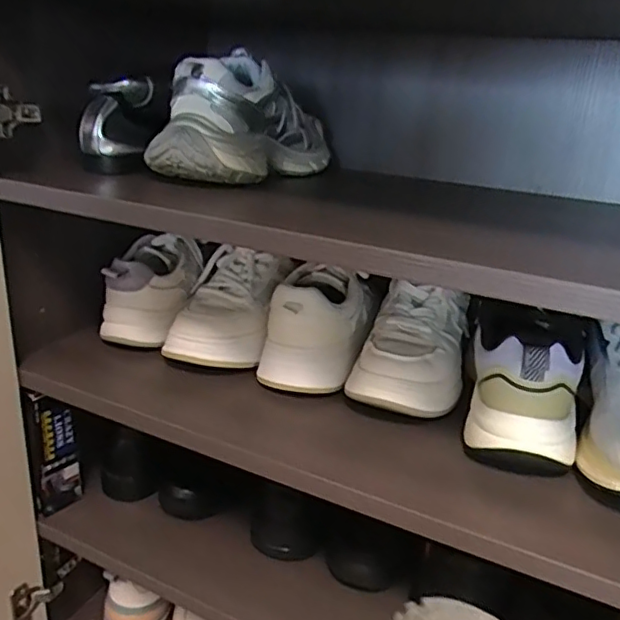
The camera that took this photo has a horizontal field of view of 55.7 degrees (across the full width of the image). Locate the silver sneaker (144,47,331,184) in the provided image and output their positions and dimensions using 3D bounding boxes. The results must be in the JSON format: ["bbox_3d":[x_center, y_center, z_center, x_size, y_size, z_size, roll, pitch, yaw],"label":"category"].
[{"bbox_3d":[-0.066,-0.190,0.583,0.090,0.102,0.230,12,22,19],"label":"silver sneaker"}]

